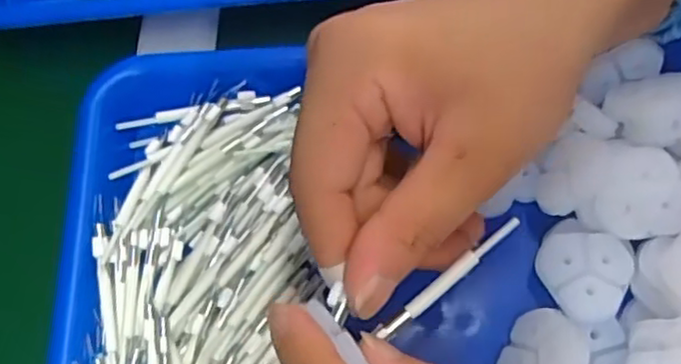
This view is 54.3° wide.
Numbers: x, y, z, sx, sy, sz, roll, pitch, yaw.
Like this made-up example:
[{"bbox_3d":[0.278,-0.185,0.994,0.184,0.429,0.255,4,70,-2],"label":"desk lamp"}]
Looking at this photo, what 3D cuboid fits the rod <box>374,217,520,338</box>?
[{"bbox_3d":[0.036,0.031,0.220,0.060,0.004,0.005,-38,75,-8],"label":"rod"}]

